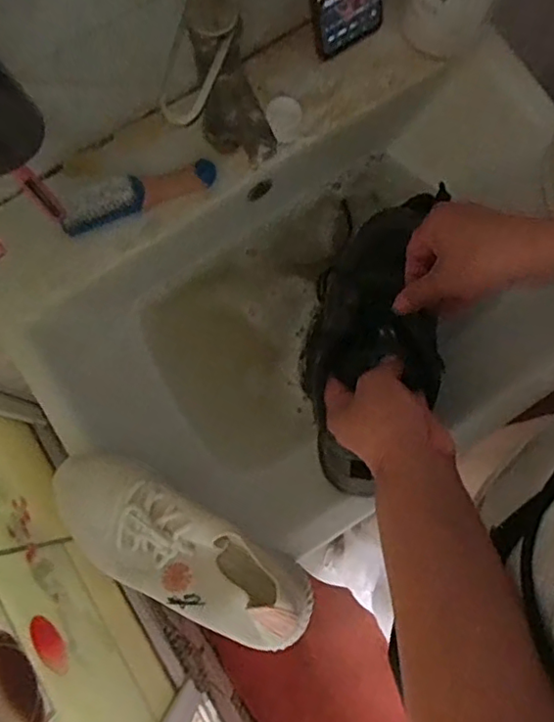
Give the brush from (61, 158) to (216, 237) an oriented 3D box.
[{"bbox_3d":[-0.139,-0.168,0.581,0.157,0.036,0.032,-27,78,-5],"label":"brush"}]

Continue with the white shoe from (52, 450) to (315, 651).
[{"bbox_3d":[-0.086,0.156,0.480,0.240,0.077,0.090,28,79,7],"label":"white shoe"}]

